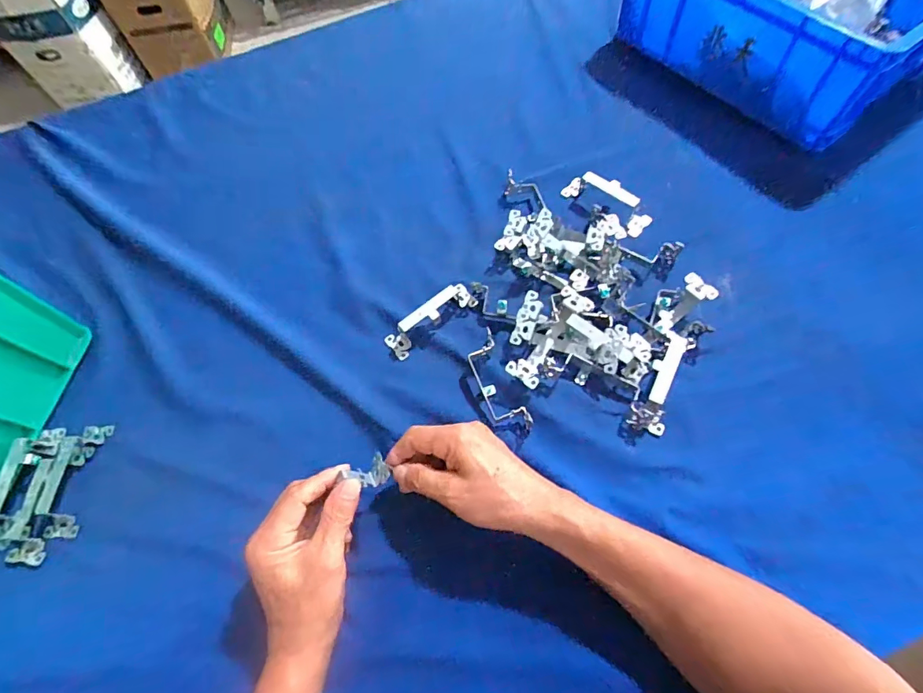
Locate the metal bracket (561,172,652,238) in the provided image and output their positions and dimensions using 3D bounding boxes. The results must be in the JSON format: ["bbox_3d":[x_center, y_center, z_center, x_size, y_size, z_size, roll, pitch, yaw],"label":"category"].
[{"bbox_3d":[0.168,-0.170,0.531,0.105,0.041,0.028,41,74,21],"label":"metal bracket"}]

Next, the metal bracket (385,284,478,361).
[{"bbox_3d":[-0.033,-0.033,0.489,0.103,0.032,0.032,-37,67,-13],"label":"metal bracket"}]

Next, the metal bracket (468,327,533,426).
[{"bbox_3d":[0.033,0.033,0.451,0.034,0.021,0.099,-20,64,-7],"label":"metal bracket"}]

